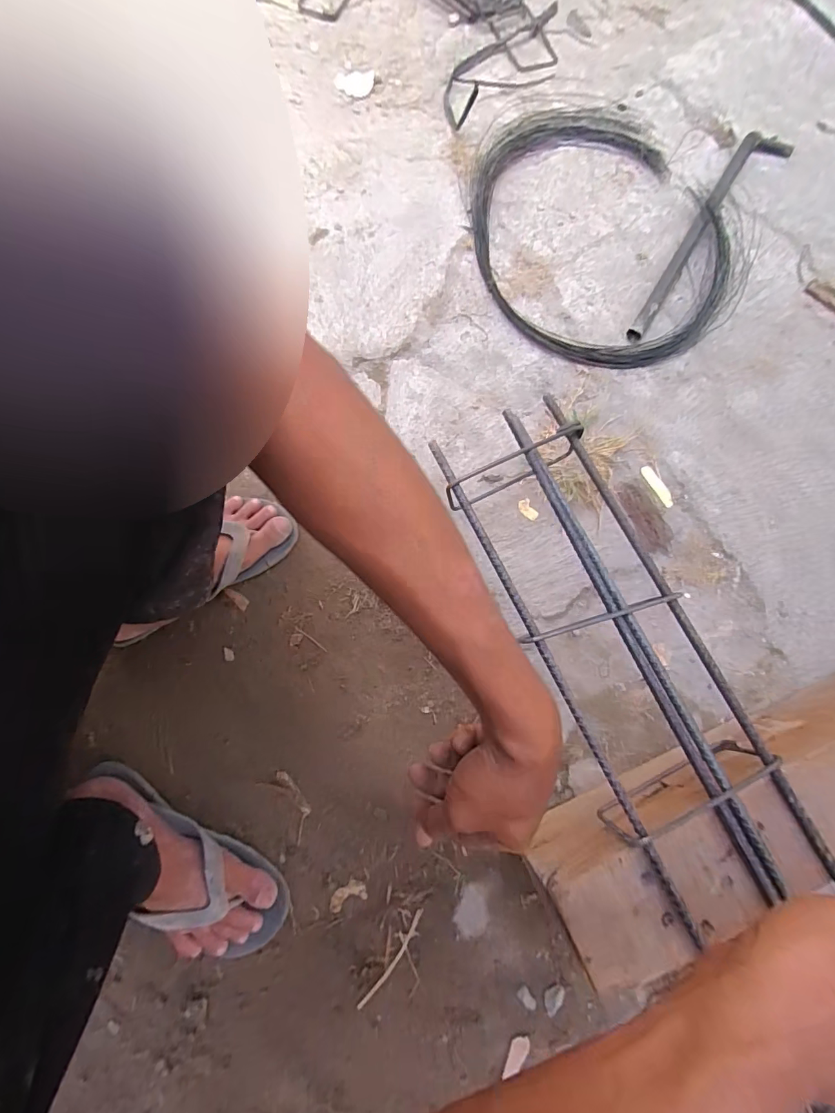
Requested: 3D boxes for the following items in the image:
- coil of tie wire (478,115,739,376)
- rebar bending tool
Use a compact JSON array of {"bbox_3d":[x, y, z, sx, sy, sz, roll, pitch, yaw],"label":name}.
[{"bbox_3d":[0.261,-0.487,0.662,0.364,0.022,0.434,-28,78,-6],"label":"coil of tie wire"},{"bbox_3d":[0.439,-0.482,0.656,0.067,0.020,0.460,33,79,8],"label":"rebar bending tool"}]

